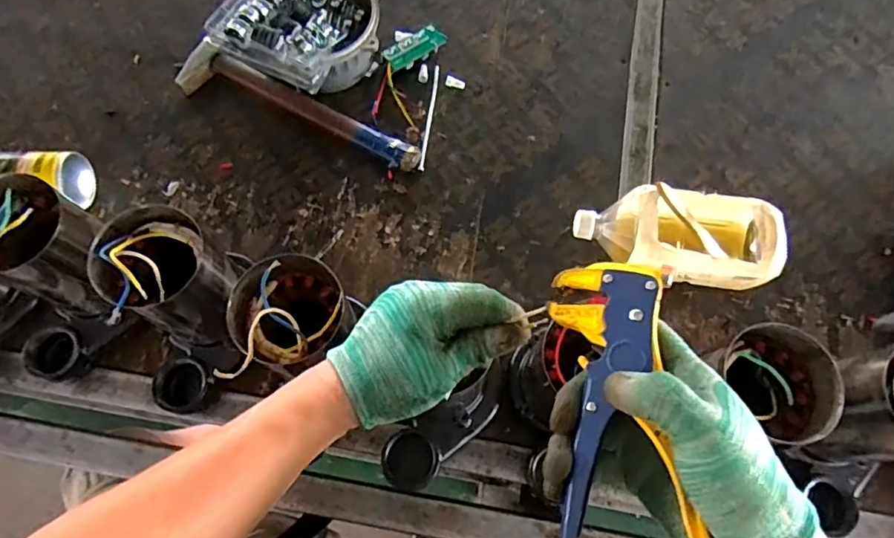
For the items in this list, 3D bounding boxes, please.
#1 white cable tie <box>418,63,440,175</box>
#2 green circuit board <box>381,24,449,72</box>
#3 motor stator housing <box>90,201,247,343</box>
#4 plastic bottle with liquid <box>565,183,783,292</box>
[{"bbox_3d":[-0.022,-0.190,0.692,0.008,0.006,0.149,6,71,3],"label":"white cable tie"},{"bbox_3d":[-0.040,-0.284,0.711,0.081,0.006,0.034,-36,95,-10],"label":"green circuit board"},{"bbox_3d":[-0.243,0.015,0.526,0.102,0.179,0.091,21,72,7],"label":"motor stator housing"},{"bbox_3d":[0.244,-0.035,0.598,0.207,0.081,0.095,8,71,3],"label":"plastic bottle with liquid"}]

